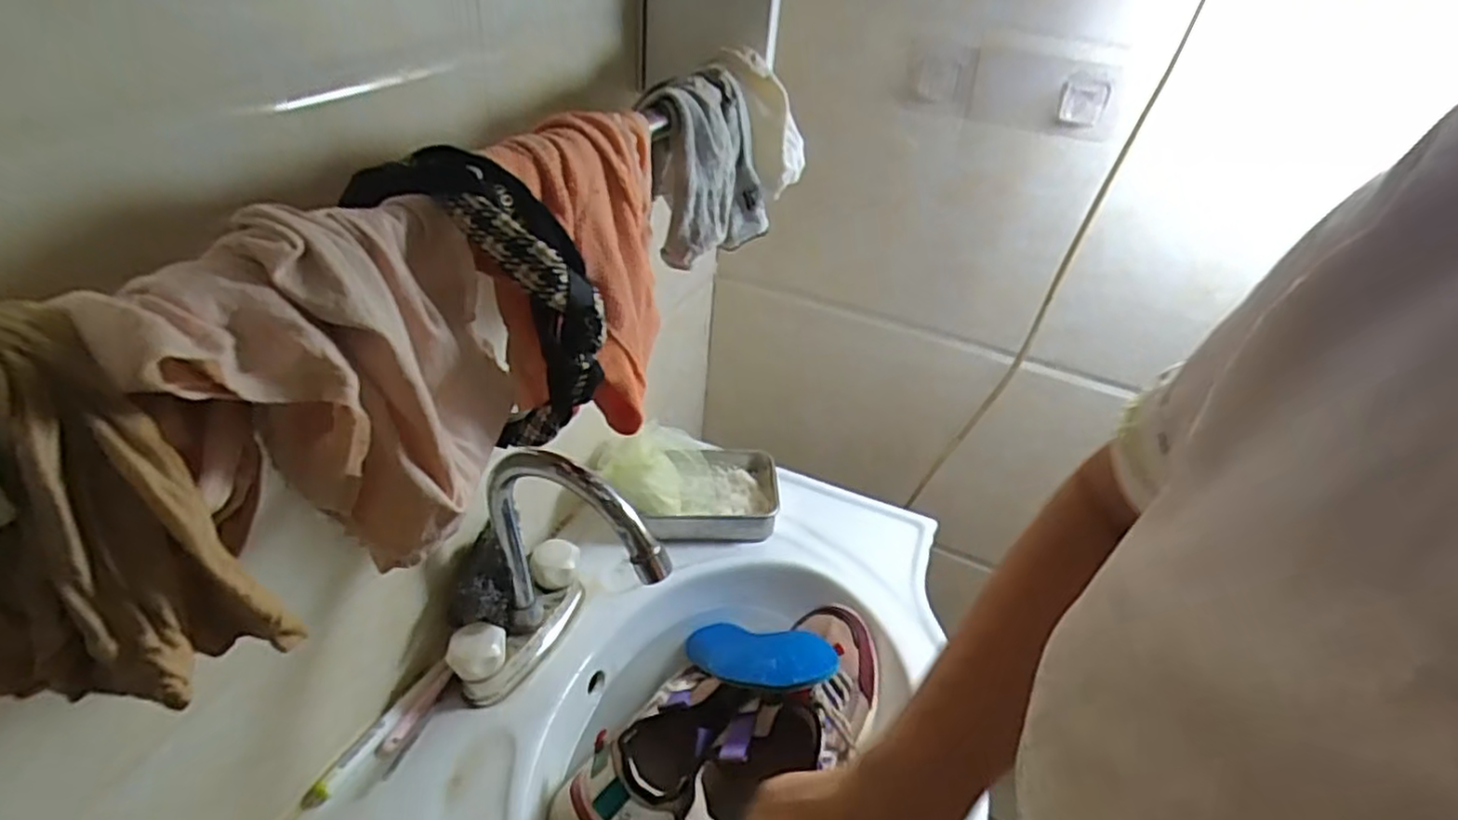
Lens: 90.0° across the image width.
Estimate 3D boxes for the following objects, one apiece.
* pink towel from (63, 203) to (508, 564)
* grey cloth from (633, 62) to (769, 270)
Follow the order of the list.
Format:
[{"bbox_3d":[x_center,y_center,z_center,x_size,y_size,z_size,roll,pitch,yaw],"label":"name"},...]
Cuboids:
[{"bbox_3d":[-0.141,-0.011,0.281,0.060,0.140,0.136,-3,39,24],"label":"pink towel"},{"bbox_3d":[-0.016,-0.166,0.510,0.055,0.114,0.109,21,39,19],"label":"grey cloth"}]

